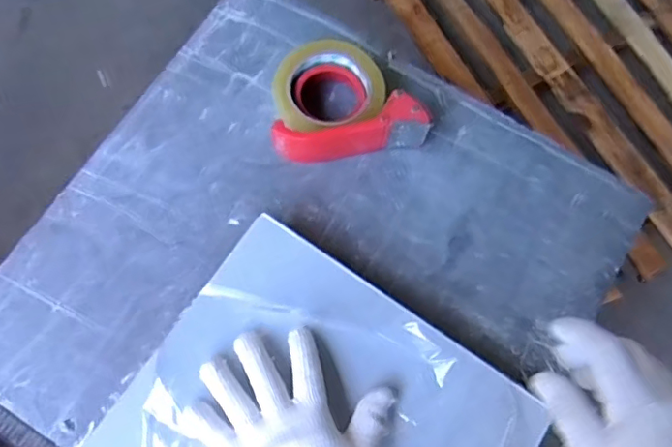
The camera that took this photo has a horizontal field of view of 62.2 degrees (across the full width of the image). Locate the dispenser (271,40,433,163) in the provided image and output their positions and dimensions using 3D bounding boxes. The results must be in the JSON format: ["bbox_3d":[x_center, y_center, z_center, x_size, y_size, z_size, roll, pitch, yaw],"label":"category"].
[{"bbox_3d":[0.006,-0.125,0.548,0.146,0.050,0.121,-10,74,-5],"label":"dispenser"}]

